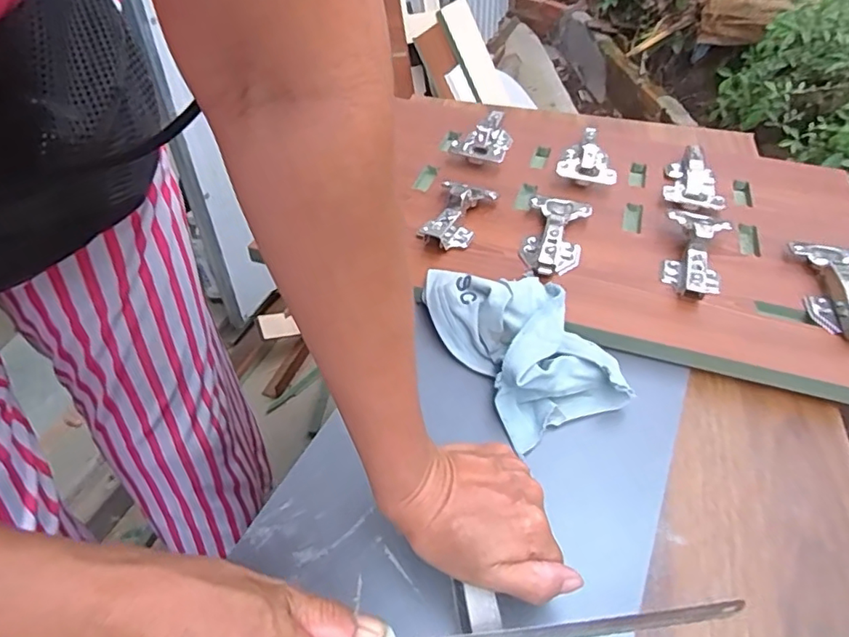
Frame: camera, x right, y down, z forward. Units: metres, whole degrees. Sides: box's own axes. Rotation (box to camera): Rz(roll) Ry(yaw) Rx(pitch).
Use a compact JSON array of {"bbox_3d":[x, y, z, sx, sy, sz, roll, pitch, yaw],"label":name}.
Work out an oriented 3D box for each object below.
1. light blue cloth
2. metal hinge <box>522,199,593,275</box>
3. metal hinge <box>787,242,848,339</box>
[{"bbox_3d":[0.080,0.017,0.443,0.106,0.059,0.140,-19,46,-18],"label":"light blue cloth"},{"bbox_3d":[0.122,-0.077,0.531,0.055,0.029,0.112,9,45,11],"label":"metal hinge"},{"bbox_3d":[0.346,-0.029,0.487,0.054,0.028,0.111,16,46,18],"label":"metal hinge"}]

